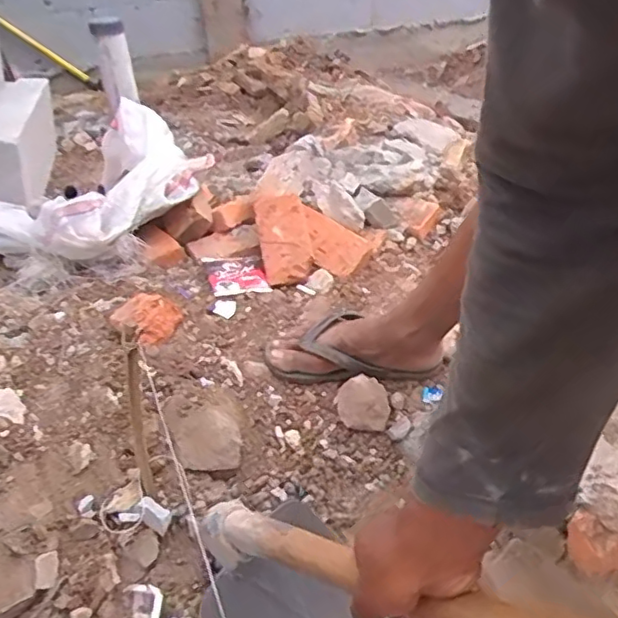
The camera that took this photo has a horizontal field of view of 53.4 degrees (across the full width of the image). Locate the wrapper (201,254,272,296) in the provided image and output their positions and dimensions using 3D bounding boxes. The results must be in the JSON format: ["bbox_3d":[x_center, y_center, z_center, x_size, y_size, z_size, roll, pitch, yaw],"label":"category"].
[{"bbox_3d":[-0.118,-0.059,0.990,0.090,0.017,0.127,-12,33,-13],"label":"wrapper"}]

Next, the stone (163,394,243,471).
[{"bbox_3d":[-0.129,0.152,0.773,0.090,0.068,0.079,-12,33,-12],"label":"stone"}]

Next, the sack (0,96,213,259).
[{"bbox_3d":[-0.389,-0.208,1.021,0.250,0.138,0.447,19,39,32],"label":"sack"}]

